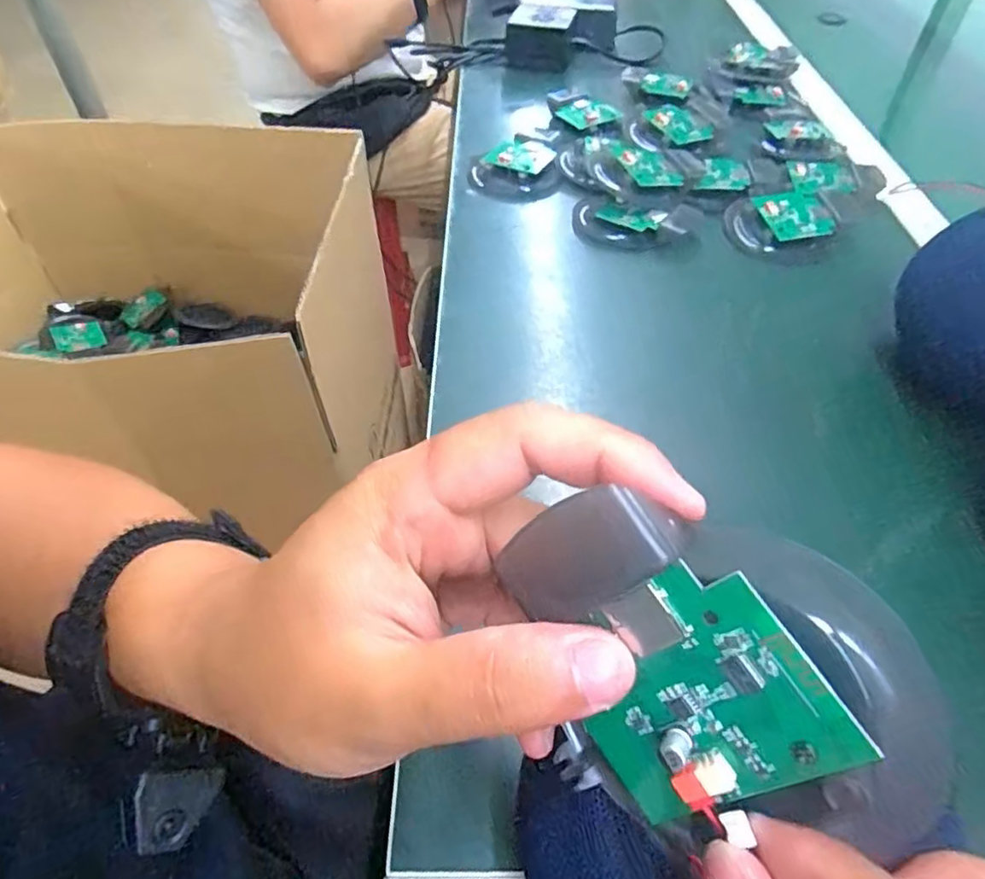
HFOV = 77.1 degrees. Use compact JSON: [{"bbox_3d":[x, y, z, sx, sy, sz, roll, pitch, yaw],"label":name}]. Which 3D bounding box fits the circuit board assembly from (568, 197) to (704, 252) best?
[{"bbox_3d":[0.120,-0.184,0.533,0.106,0.032,0.050,16,53,13],"label":"circuit board assembly"}]

